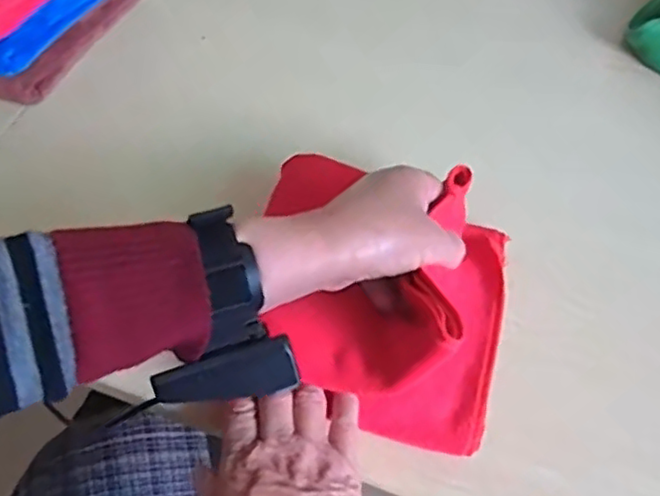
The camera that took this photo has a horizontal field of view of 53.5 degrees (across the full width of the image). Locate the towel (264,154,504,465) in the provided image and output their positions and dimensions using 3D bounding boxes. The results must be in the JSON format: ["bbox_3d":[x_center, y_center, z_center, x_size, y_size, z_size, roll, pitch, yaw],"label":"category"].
[{"bbox_3d":[0.029,0.012,0.395,0.161,0.071,0.170,14,58,7],"label":"towel"}]

